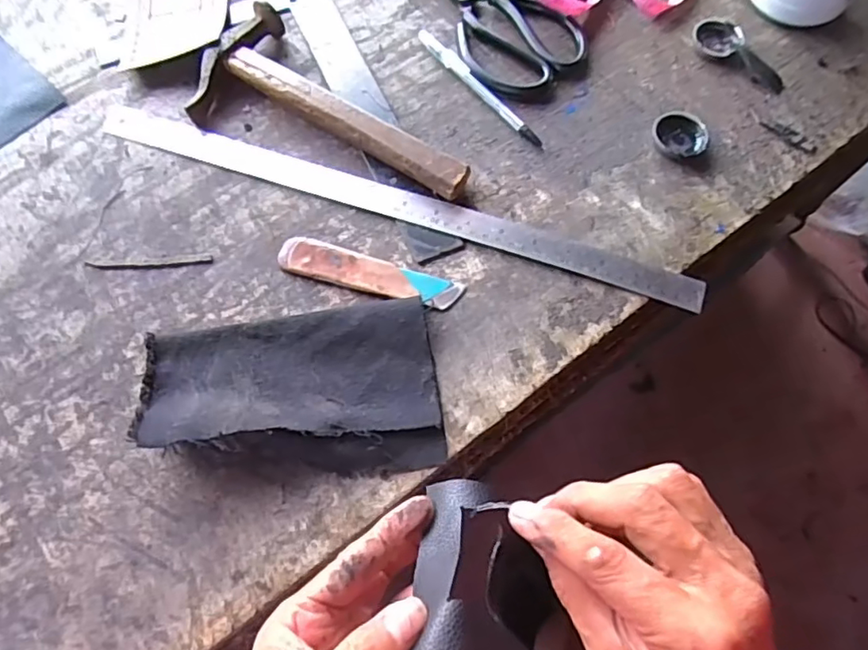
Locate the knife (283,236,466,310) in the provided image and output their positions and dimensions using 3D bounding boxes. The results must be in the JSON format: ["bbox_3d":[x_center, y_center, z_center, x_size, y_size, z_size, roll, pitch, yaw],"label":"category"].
[{"bbox_3d":[-0.046,-0.037,0.419,0.132,0.006,0.027,16,69,6],"label":"knife"}]

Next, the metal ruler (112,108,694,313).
[{"bbox_3d":[-0.034,-0.095,0.445,0.466,0.006,0.032,19,65,8],"label":"metal ruler"}]

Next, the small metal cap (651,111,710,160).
[{"bbox_3d":[0.193,-0.149,0.462,0.039,0.009,0.041,0,68,0],"label":"small metal cap"}]

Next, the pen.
[{"bbox_3d":[0.036,-0.197,0.484,0.012,0.010,0.149,-36,72,-14],"label":"pen"}]

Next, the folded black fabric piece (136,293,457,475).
[{"bbox_3d":[-0.090,0.041,0.377,0.183,0.033,0.110,-7,68,-3],"label":"folded black fabric piece"}]

